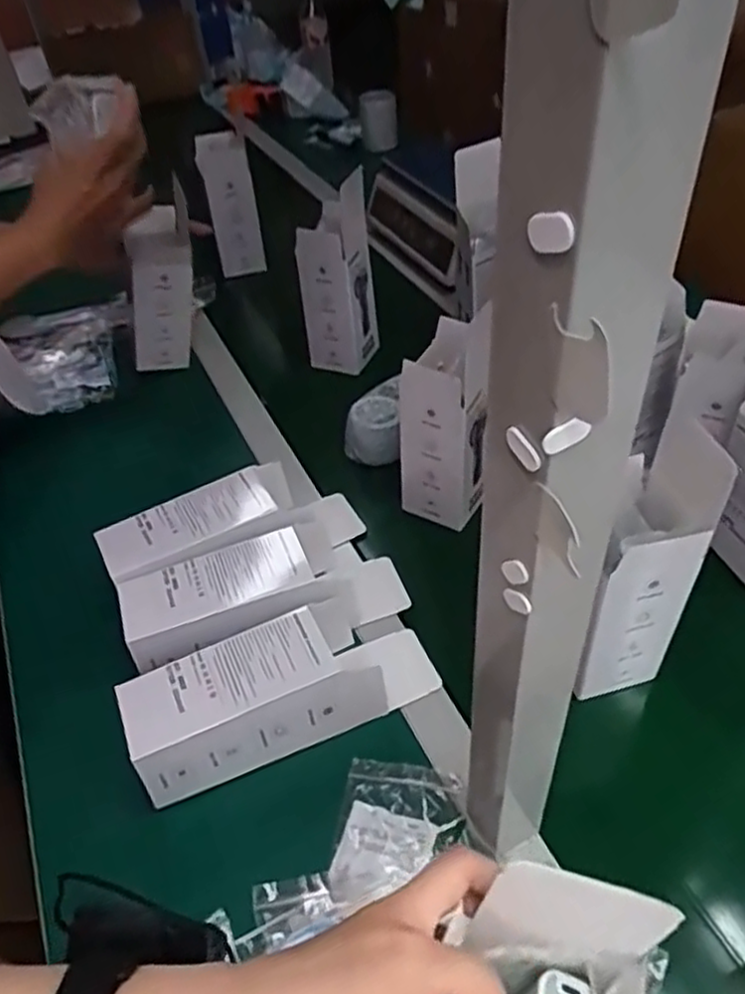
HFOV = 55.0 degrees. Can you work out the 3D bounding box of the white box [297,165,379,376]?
[{"bbox_3d":[-0.041,-0.270,0.885,0.089,0.226,0.085,7,47,14],"label":"white box"}]

